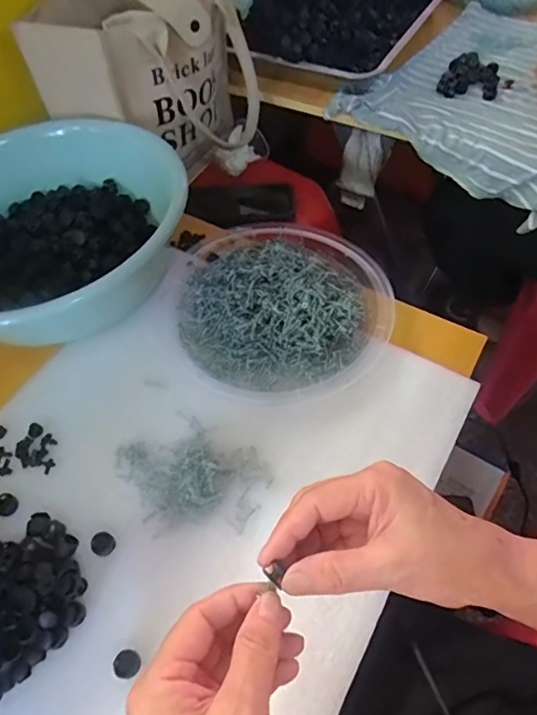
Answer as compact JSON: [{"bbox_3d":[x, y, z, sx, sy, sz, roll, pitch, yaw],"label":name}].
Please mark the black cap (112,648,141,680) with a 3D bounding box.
[{"bbox_3d":[-0.100,0.218,0.353,0.016,0.008,0.017,-1,58,1],"label":"black cap"}]

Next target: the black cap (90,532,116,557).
[{"bbox_3d":[-0.133,0.149,0.399,0.019,0.004,0.017,29,63,19],"label":"black cap"}]

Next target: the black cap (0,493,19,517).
[{"bbox_3d":[-0.222,0.124,0.419,0.021,0.005,0.018,18,60,13],"label":"black cap"}]

